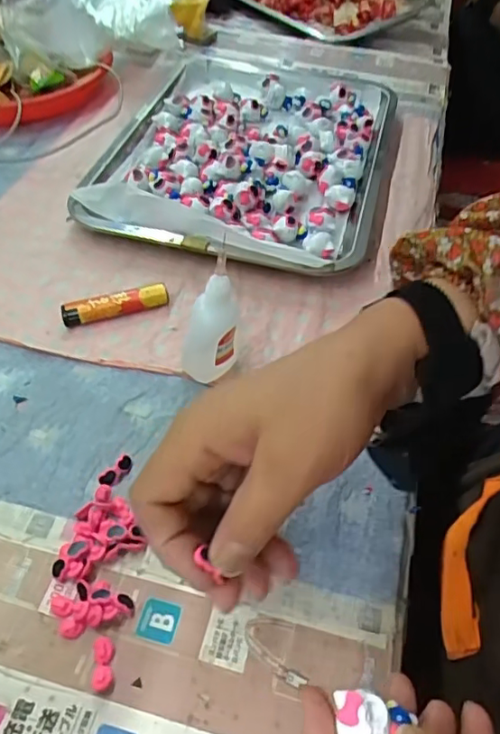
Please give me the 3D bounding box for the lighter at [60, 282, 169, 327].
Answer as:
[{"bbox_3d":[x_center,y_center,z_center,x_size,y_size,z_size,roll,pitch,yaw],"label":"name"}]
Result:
[{"bbox_3d":[-0.102,-0.048,0.427,0.078,0.014,0.018,-14,53,-16],"label":"lighter"}]

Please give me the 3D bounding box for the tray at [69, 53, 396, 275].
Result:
[{"bbox_3d":[-0.004,-0.212,0.541,0.262,0.045,0.307,14,51,6],"label":"tray"}]

